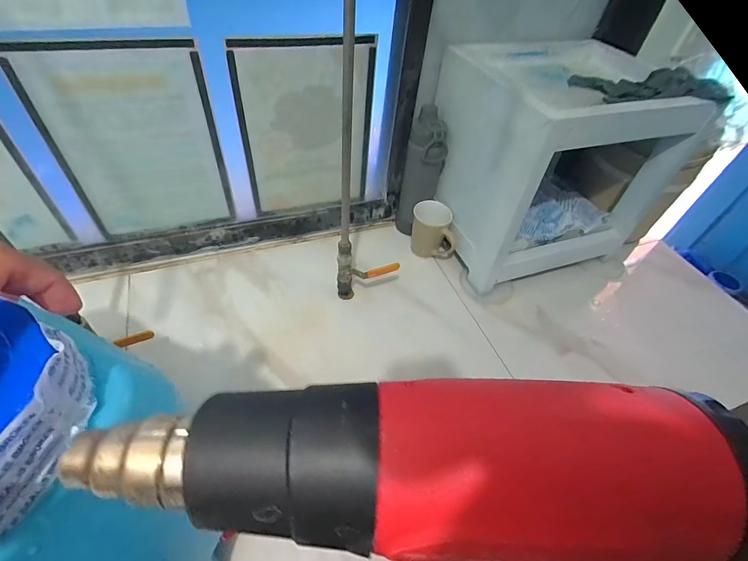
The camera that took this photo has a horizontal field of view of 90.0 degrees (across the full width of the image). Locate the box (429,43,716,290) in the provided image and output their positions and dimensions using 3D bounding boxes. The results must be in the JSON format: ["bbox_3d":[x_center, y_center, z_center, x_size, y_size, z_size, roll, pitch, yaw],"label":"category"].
[{"bbox_3d":[0.345,-0.242,0.747,0.379,0.319,0.314,-12,51,-17],"label":"box"}]

